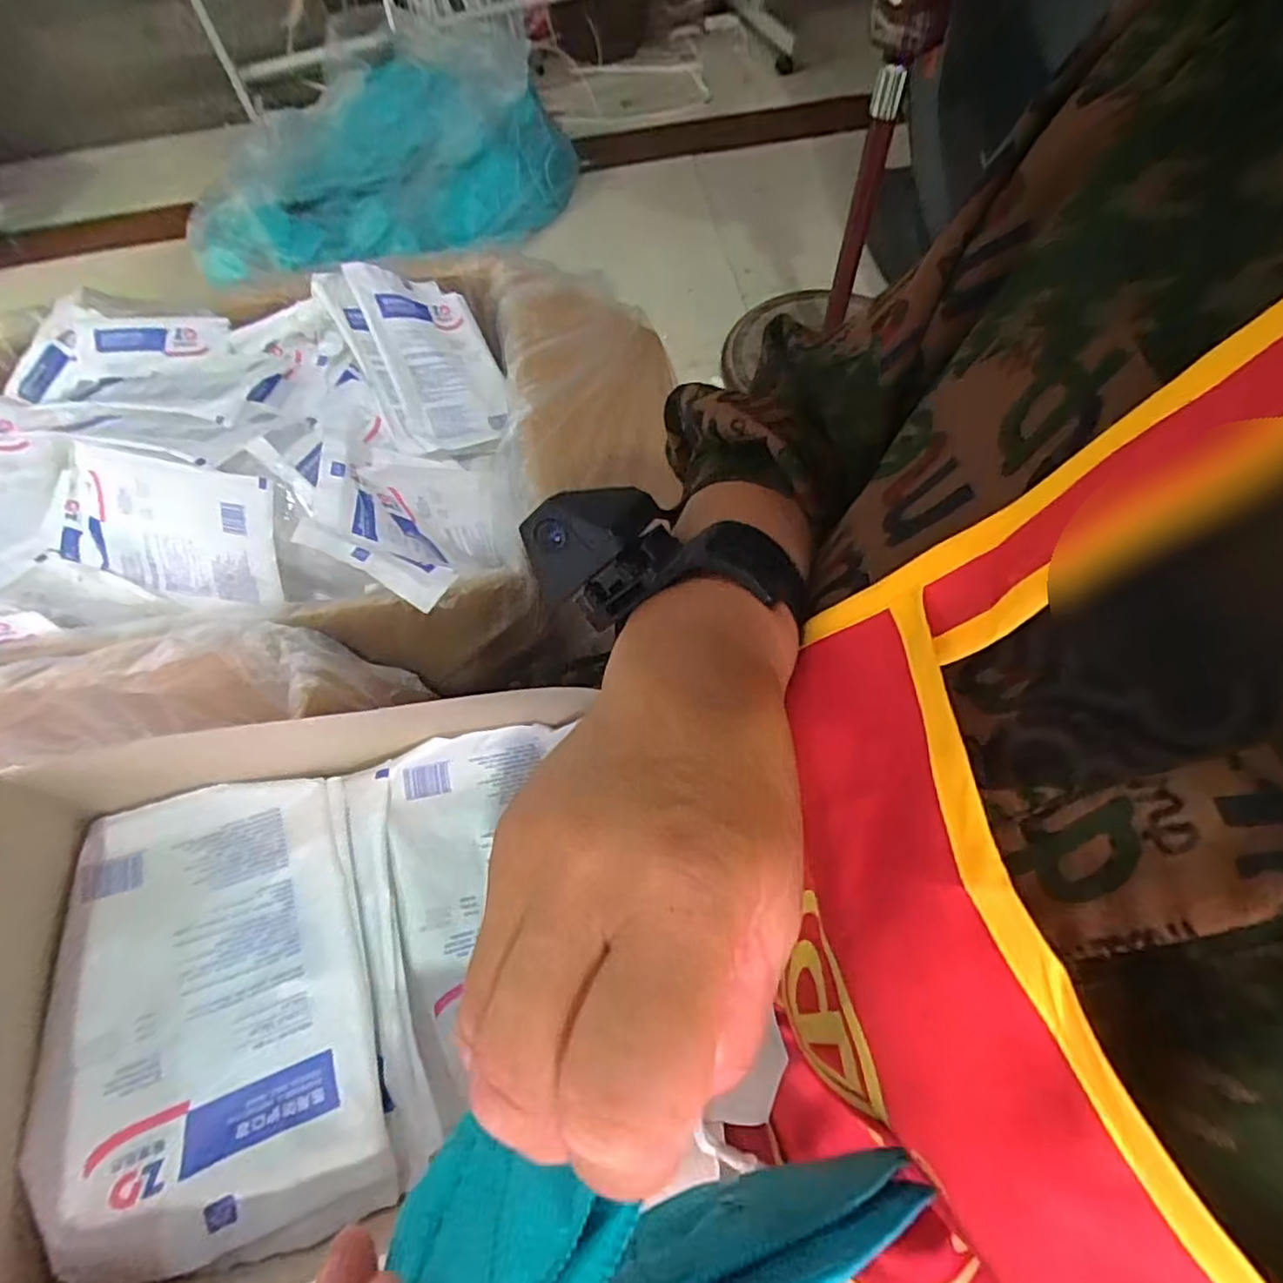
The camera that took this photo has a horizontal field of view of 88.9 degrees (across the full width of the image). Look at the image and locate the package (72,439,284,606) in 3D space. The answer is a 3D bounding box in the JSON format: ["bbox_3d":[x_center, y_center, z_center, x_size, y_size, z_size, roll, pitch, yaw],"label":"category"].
[{"bbox_3d":[-0.366,-0.089,0.517,0.154,0.113,0.010,12,26,1],"label":"package"}]

